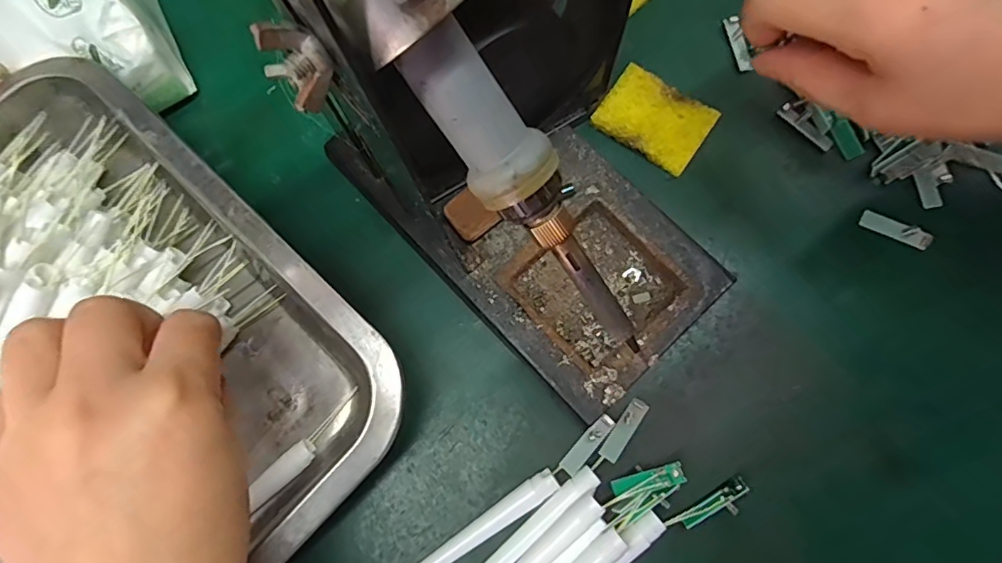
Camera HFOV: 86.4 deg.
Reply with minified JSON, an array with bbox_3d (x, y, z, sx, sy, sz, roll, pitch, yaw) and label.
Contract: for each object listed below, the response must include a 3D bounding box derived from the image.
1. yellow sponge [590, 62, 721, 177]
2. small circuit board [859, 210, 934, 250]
[{"bbox_3d":[0.082,-0.087,0.284,0.055,0.005,0.040,35,81,6],"label":"yellow sponge"},{"bbox_3d":[0.197,-0.026,0.266,0.032,0.007,0.008,28,80,17],"label":"small circuit board"}]

